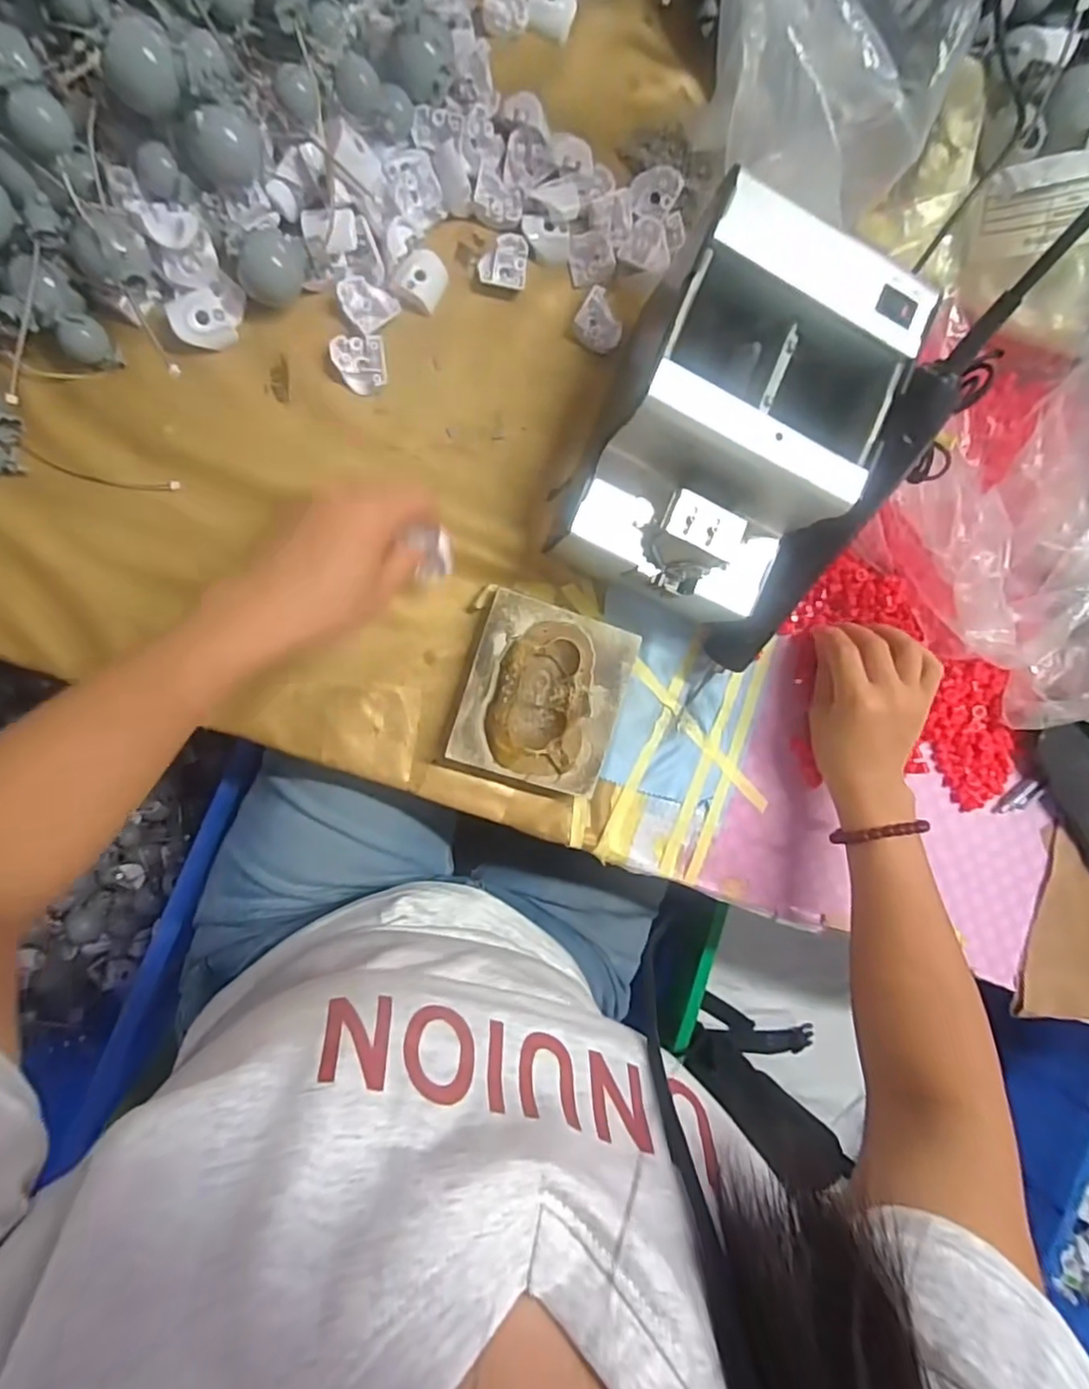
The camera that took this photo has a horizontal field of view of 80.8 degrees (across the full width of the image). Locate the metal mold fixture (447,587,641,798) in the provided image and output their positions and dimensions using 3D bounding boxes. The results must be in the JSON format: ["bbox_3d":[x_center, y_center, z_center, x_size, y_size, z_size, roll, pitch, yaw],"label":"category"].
[{"bbox_3d":[0.001,0.001,0.421,0.101,0.031,0.111,18,90,-12],"label":"metal mold fixture"}]

